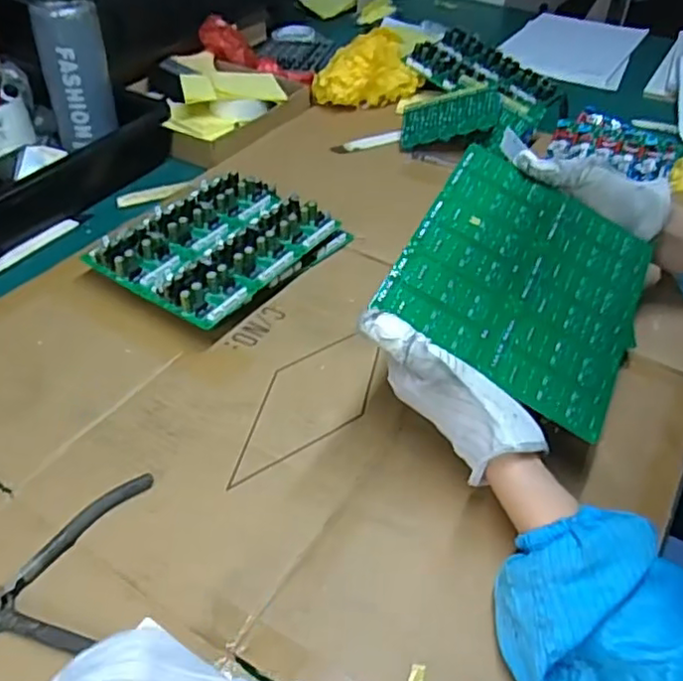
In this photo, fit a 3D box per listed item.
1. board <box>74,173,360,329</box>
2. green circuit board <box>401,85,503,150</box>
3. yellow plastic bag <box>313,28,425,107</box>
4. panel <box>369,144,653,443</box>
[{"bbox_3d":[-0.123,-0.099,0.660,0.161,0.044,0.209,28,50,26],"label":"board"},{"bbox_3d":[0.143,-0.298,0.842,0.130,0.016,0.073,-5,71,23],"label":"green circuit board"},{"bbox_3d":[0.034,-0.403,0.953,0.161,0.081,0.085,-17,47,-18],"label":"yellow plastic bag"},{"bbox_3d":[0.141,-0.049,0.482,0.178,0.006,0.196,32,58,4],"label":"panel"}]

